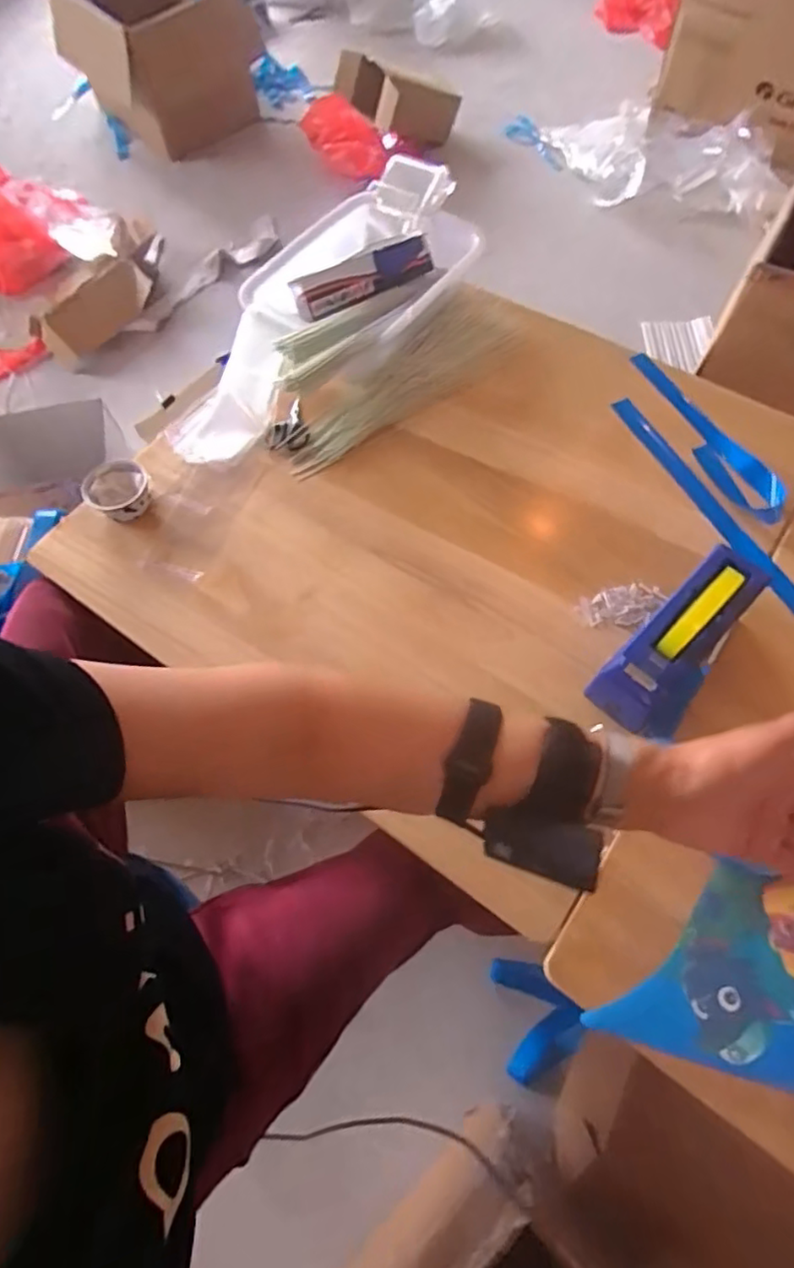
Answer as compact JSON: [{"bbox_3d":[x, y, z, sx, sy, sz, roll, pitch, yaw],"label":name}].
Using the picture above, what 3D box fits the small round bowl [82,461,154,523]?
[{"bbox_3d":[-0.374,-0.192,0.821,0.082,0.034,0.080,-1,63,1],"label":"small round bowl"}]

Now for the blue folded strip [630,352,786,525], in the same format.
[{"bbox_3d":[0.433,-0.287,0.851,0.069,0.020,0.331,-15,64,-6],"label":"blue folded strip"}]

